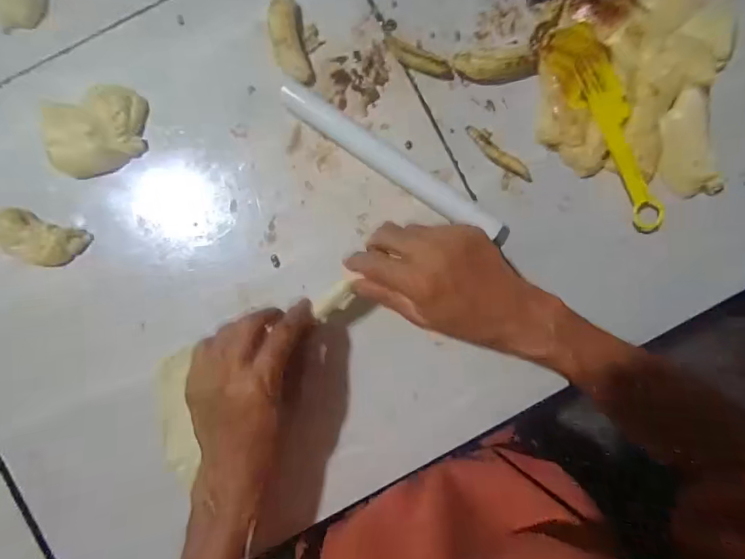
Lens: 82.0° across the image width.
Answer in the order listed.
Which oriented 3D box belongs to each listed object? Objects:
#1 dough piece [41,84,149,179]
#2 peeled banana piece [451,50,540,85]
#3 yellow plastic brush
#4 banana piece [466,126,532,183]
[{"bbox_3d":[-0.247,-0.132,0.382,0.097,0.031,0.067,-36,92,0],"label":"dough piece"},{"bbox_3d":[0.113,-0.194,0.391,0.076,0.024,0.024,-1,91,-1],"label":"peeled banana piece"},{"bbox_3d":[0.219,-0.137,0.387,0.052,0.014,0.197,-28,92,0],"label":"yellow plastic brush"},{"bbox_3d":[0.117,-0.116,0.399,0.075,0.005,0.015,36,90,-2],"label":"banana piece"}]

